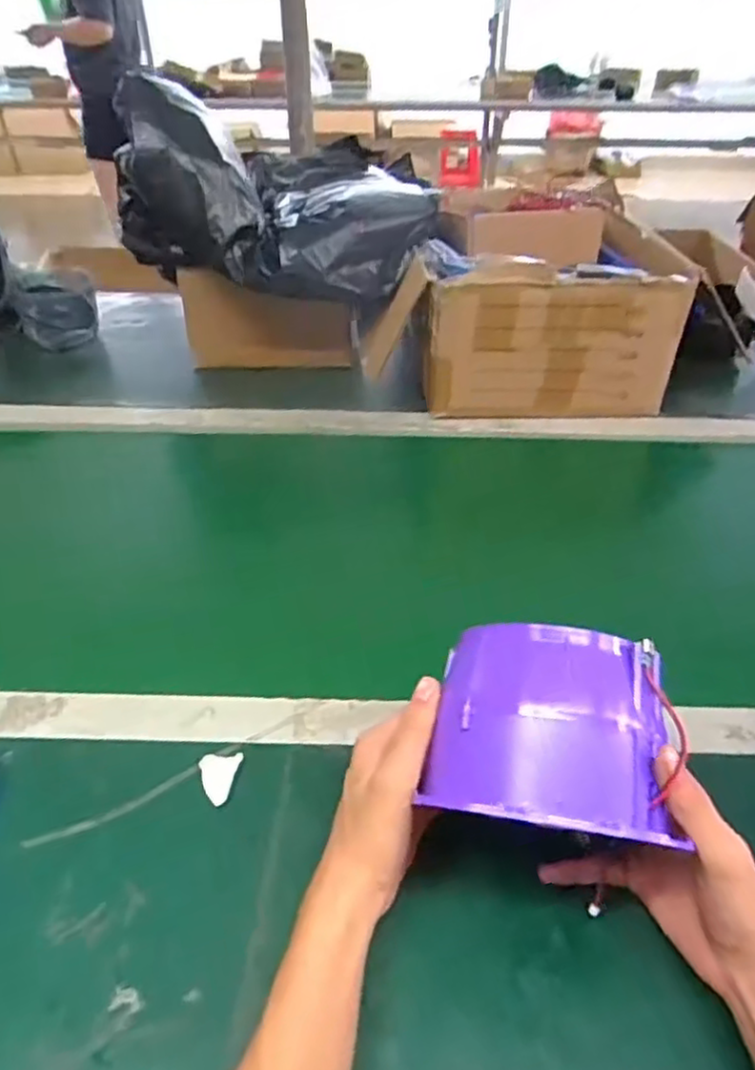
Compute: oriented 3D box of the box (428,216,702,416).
[{"bbox_3d":[0.215,-0.280,0.872,0.301,0.184,0.223,2,39,2],"label":"box"}]

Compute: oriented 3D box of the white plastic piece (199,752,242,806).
[{"bbox_3d":[-0.105,0.164,0.461,0.027,0.015,0.031,-8,40,-10],"label":"white plastic piece"}]

